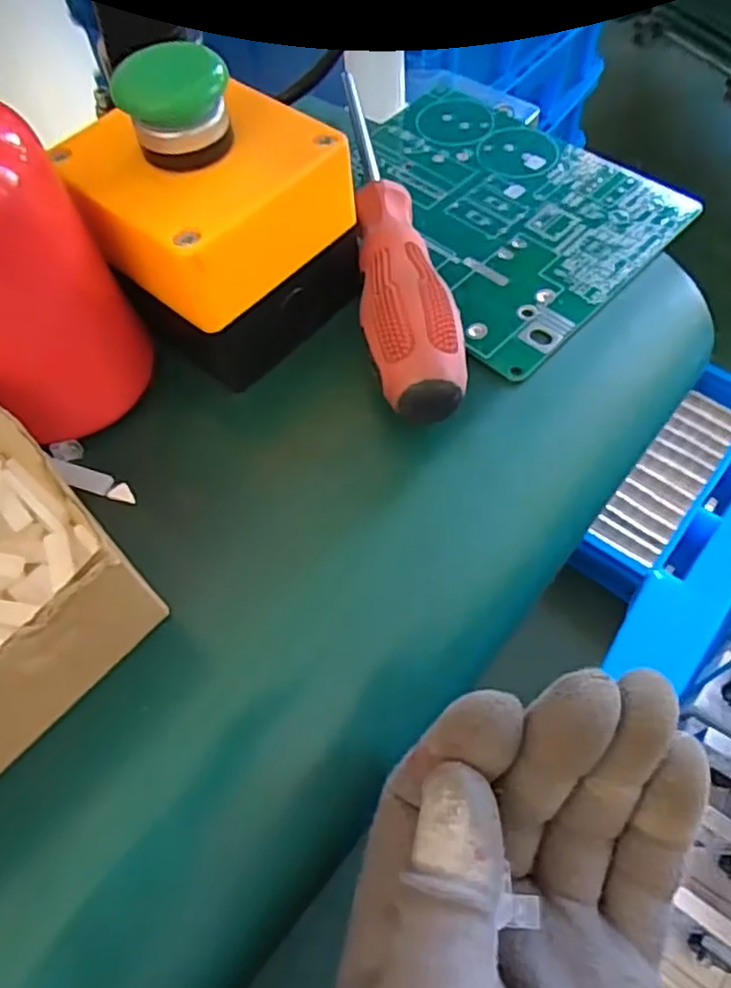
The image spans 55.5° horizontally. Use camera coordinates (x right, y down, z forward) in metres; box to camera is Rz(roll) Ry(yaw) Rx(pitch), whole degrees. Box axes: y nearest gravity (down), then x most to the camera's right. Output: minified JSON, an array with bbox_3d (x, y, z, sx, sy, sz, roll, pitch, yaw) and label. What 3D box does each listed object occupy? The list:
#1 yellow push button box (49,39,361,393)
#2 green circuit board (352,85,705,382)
[{"bbox_3d":[-0.055,-0.095,0.234,0.083,0.084,0.076,31,67,18],"label":"yellow push button box"},{"bbox_3d":[0.047,-0.119,0.291,0.140,0.005,0.123,40,70,22],"label":"green circuit board"}]

